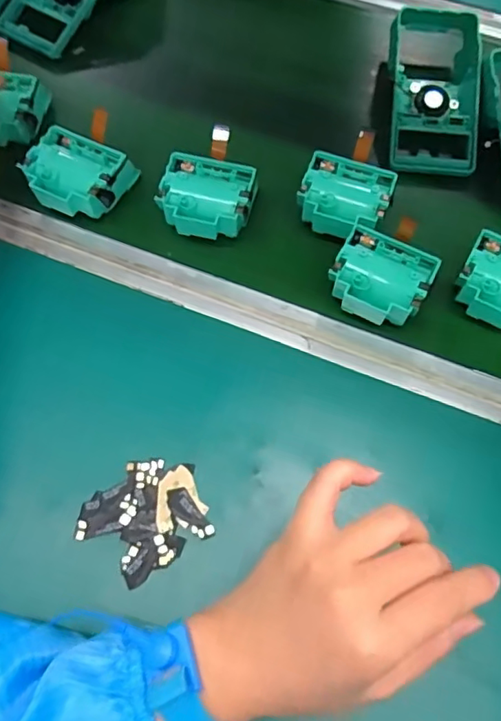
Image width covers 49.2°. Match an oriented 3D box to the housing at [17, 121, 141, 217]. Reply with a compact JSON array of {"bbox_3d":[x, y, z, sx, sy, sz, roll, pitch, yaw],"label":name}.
[{"bbox_3d":[-0.149,-0.159,0.472,0.078,0.034,0.067,22,72,8],"label":"housing"}]

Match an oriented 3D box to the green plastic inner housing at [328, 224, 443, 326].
[{"bbox_3d":[0.102,-0.061,0.438,0.074,0.043,0.071,27,73,10],"label":"green plastic inner housing"}]

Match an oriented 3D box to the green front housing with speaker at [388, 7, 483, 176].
[{"bbox_3d":[0.175,-0.262,0.525,0.083,0.035,0.170,5,70,3],"label":"green front housing with speaker"}]

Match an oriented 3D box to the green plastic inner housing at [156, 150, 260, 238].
[{"bbox_3d":[-0.038,-0.135,0.466,0.080,0.036,0.070,10,70,4],"label":"green plastic inner housing"}]

